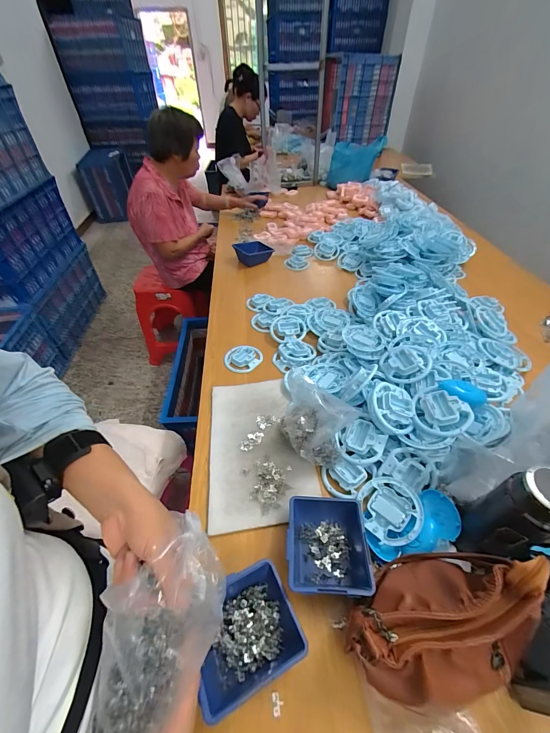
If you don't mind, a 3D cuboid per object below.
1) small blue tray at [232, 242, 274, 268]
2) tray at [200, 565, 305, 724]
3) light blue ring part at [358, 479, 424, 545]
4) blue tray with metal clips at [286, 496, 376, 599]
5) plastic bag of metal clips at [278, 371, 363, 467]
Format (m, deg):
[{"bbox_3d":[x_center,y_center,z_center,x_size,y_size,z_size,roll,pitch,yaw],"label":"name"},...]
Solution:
[{"bbox_3d":[-0.095,-0.459,1.221,0.137,0.075,0.118,-29,47,-27],"label":"small blue tray"},{"bbox_3d":[-0.042,0.362,0.411,0.137,0.053,0.122,-21,49,-18],"label":"tray"},{"bbox_3d":[0.199,0.248,0.515,0.099,0.012,0.102,-6,56,19],"label":"light blue ring part"},{"bbox_3d":[0.087,0.286,0.489,0.128,0.060,0.135,2,46,3],"label":"blue tray with metal clips"},{"bbox_3d":[0.066,0.103,0.639,0.149,0.065,0.225,-32,53,-26],"label":"plastic bag of metal clips"}]

